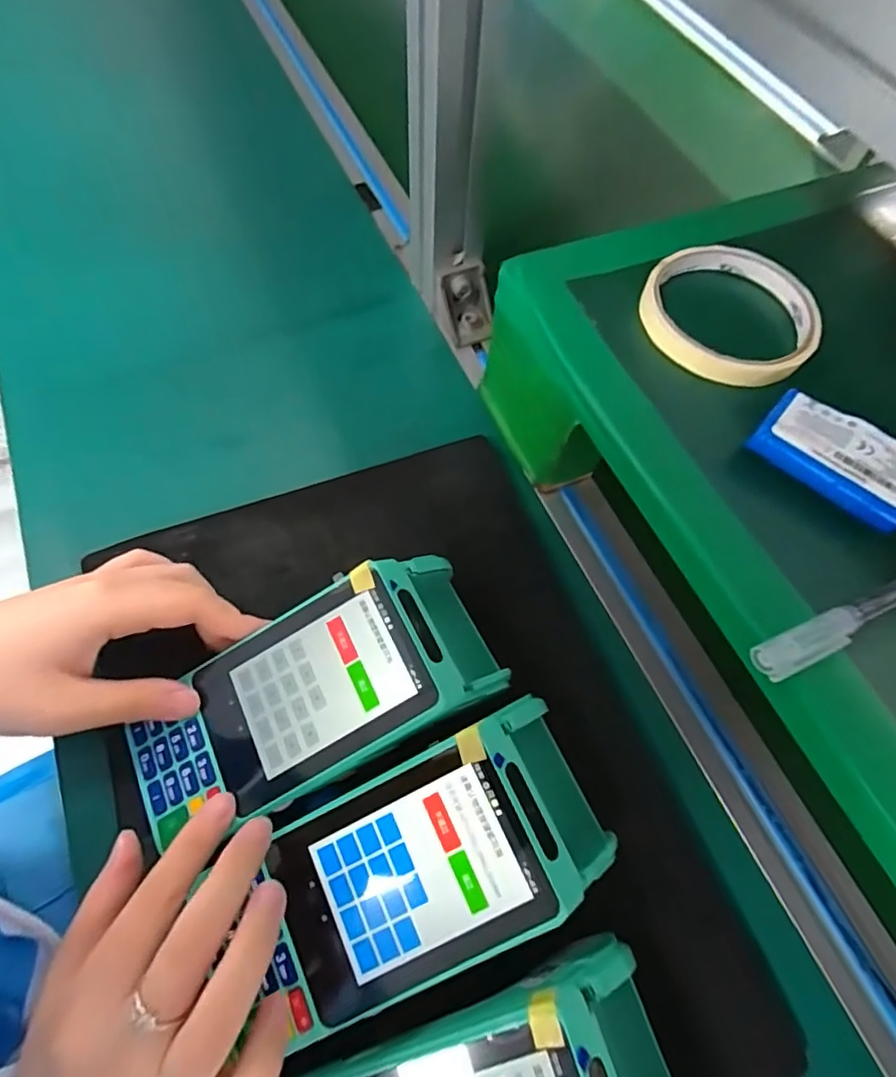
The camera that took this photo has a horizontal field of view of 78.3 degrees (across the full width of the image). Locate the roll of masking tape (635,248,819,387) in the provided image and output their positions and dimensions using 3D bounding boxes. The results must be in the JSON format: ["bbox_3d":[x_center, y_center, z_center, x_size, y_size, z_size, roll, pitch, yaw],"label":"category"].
[{"bbox_3d":[0.143,-0.117,0.282,0.085,0.013,0.087,1,65,-2],"label":"roll of masking tape"}]

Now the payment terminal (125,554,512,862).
[{"bbox_3d":[-0.062,0.074,0.257,0.164,0.045,0.075,-28,69,-5],"label":"payment terminal"}]

